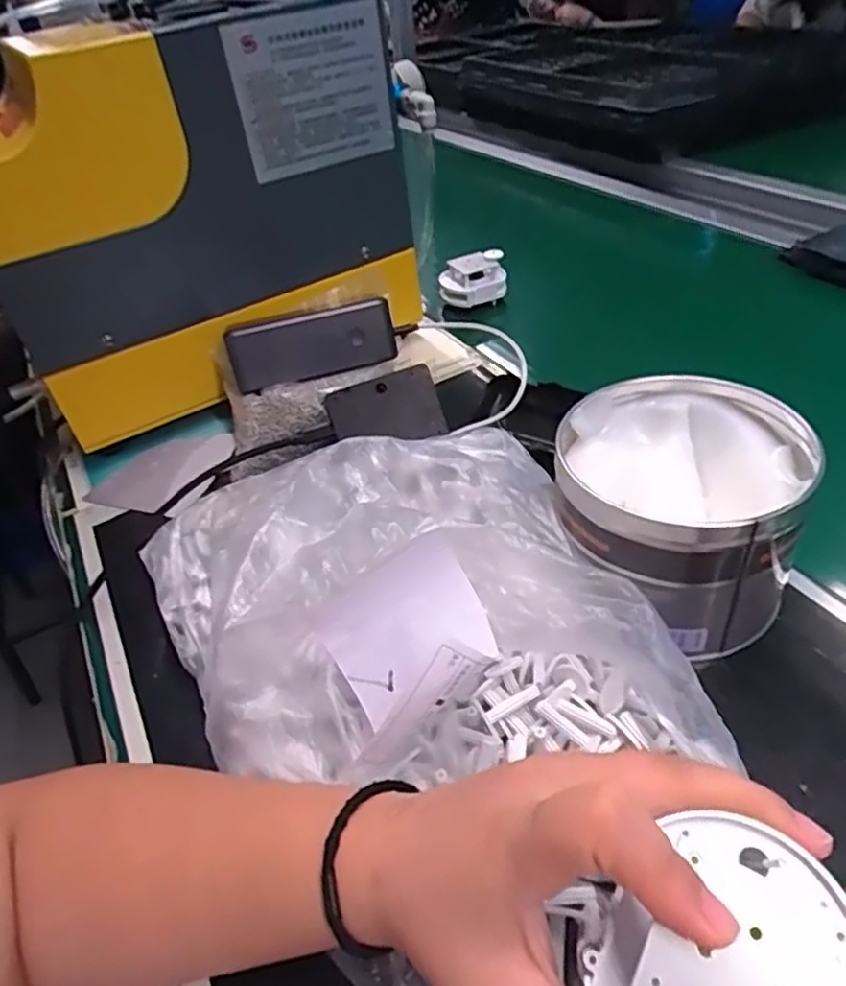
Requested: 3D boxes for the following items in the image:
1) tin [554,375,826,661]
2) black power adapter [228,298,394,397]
[{"bbox_3d":[0.138,0.011,0.379,0.121,0.098,0.122,-4,41,4],"label":"tin"},{"bbox_3d":[-0.087,-0.118,0.532,0.127,0.049,0.029,-14,22,-8],"label":"black power adapter"}]

